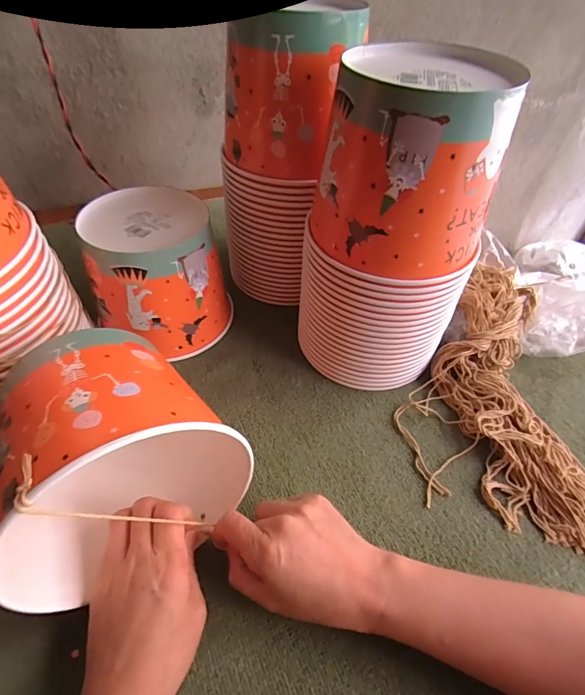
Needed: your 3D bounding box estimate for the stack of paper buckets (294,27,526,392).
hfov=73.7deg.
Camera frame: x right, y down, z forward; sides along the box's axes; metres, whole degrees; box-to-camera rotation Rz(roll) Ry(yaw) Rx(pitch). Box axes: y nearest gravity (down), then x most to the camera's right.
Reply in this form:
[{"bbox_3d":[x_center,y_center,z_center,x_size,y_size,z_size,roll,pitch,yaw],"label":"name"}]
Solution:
[{"bbox_3d":[0.094,-0.095,0.371,0.131,0.280,0.138,-34,58,-28],"label":"stack of paper buckets"}]

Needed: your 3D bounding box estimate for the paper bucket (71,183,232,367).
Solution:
[{"bbox_3d":[-0.147,-0.082,0.444,0.140,0.137,0.139,-12,50,-12],"label":"paper bucket"}]

